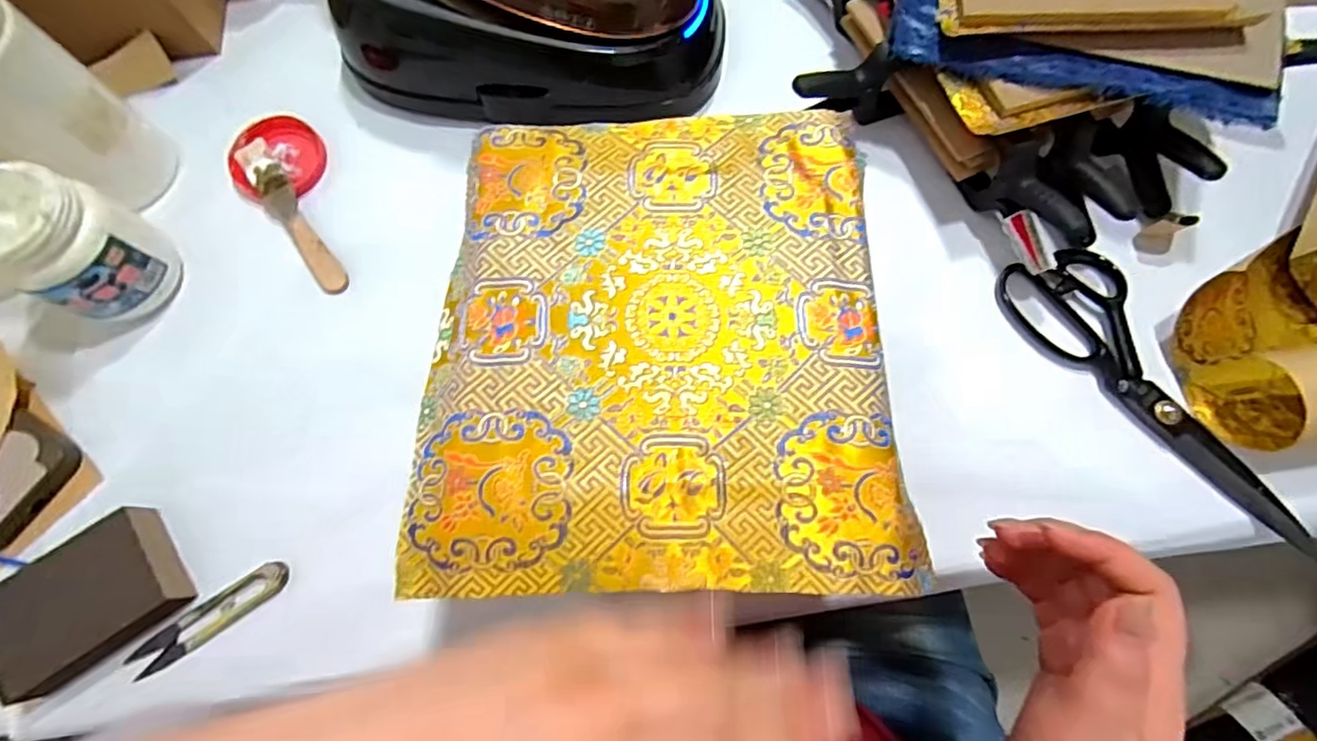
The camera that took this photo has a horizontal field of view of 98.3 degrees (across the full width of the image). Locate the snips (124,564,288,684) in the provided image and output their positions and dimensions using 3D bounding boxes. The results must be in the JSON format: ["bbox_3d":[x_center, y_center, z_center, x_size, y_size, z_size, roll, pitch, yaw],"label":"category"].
[{"bbox_3d":[-0.281,0.155,0.358,0.100,0.014,0.021,-34,76,-9],"label":"snips"}]

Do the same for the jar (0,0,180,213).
[{"bbox_3d":[-0.421,-0.178,0.383,0.088,0.150,0.083,34,77,10],"label":"jar"}]

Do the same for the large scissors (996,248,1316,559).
[{"bbox_3d":[0.342,0.004,0.386,0.078,0.015,0.236,-39,76,-10],"label":"large scissors"}]

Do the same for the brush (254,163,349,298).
[{"bbox_3d":[-0.272,-0.107,0.431,0.024,0.019,0.117,-34,76,-9],"label":"brush"}]

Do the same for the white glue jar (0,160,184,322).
[{"bbox_3d":[-0.387,-0.083,0.383,0.070,0.096,0.071,0,73,1],"label":"white glue jar"}]

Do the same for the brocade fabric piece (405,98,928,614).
[{"bbox_3d":[-0.002,-0.018,0.259,0.203,0.012,0.222,-1,73,1],"label":"brocade fabric piece"}]

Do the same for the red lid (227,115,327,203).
[{"bbox_3d":[-0.303,-0.169,0.449,0.069,0.019,0.070,0,73,1],"label":"red lid"}]

